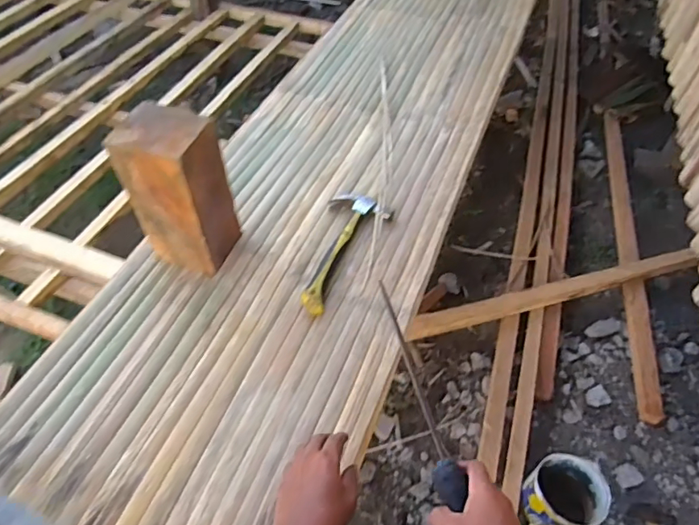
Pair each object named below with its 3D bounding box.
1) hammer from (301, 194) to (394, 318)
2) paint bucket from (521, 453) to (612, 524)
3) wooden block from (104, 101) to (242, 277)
[{"bbox_3d":[-0.029,-0.032,0.858,0.118,0.033,0.262,24,55,19],"label":"hammer"},{"bbox_3d":[0.542,0.600,1.283,0.174,0.175,0.172,0,52,0],"label":"paint bucket"},{"bbox_3d":[-0.257,-0.101,0.777,0.115,0.256,0.098,16,53,14],"label":"wooden block"}]

